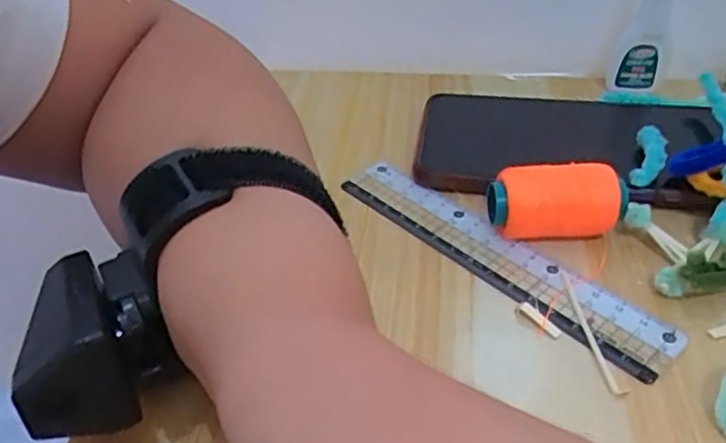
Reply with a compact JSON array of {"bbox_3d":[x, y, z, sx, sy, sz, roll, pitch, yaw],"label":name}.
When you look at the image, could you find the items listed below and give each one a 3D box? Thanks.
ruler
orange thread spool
[{"bbox_3d":[0.055,0.013,0.269,0.029,0.005,0.156,-35,51,-30],"label":"ruler"},{"bbox_3d":[0.082,-0.005,0.267,0.055,0.031,0.024,-1,40,2],"label":"orange thread spool"}]

